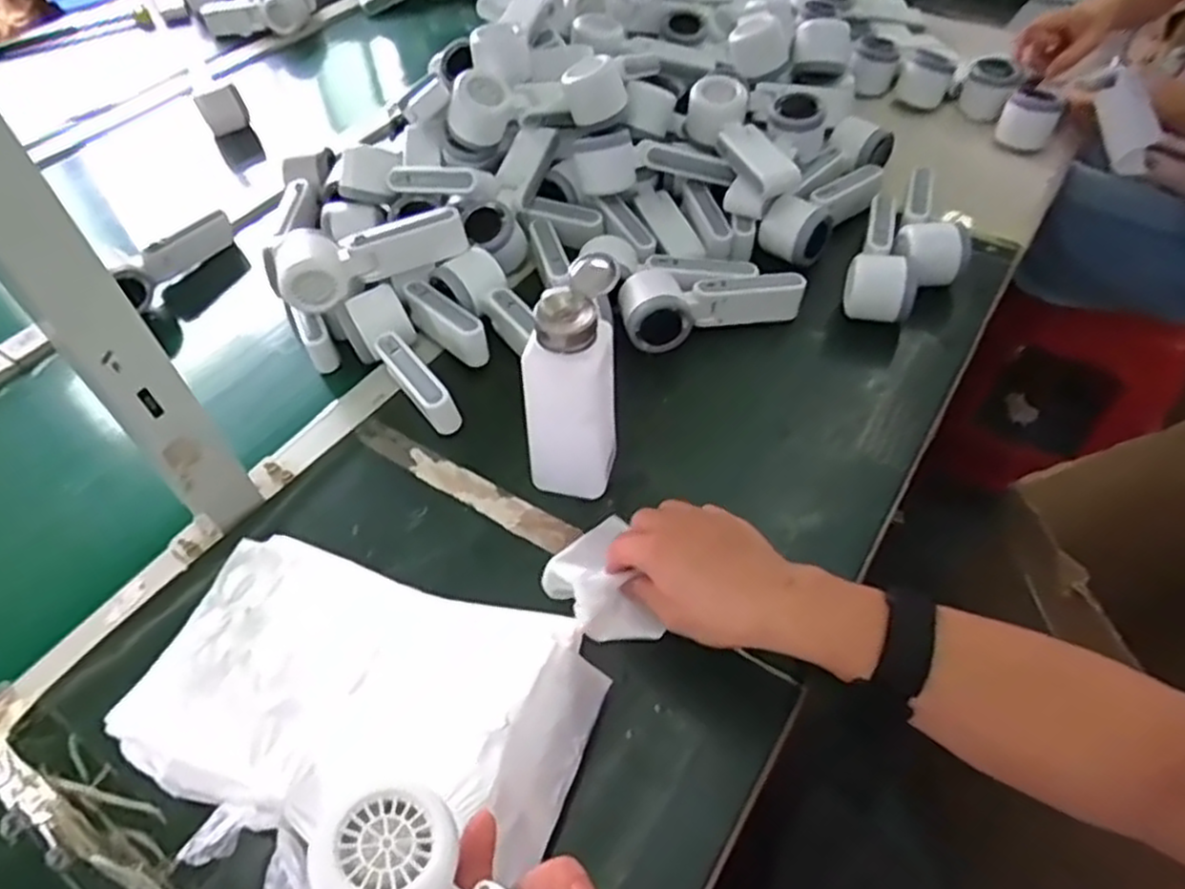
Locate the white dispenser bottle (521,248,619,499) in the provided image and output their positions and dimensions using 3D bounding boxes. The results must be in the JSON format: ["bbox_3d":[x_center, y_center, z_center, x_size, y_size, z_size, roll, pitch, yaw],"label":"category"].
[{"bbox_3d":[-0.015,-0.038,0.531,0.065,0.178,0.063,0,50,3],"label":"white dispenser bottle"}]

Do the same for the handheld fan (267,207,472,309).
[{"bbox_3d":[-0.200,-0.175,0.677,0.170,0.049,0.068,-16,51,-10],"label":"handheld fan"}]

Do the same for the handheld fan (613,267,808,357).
[{"bbox_3d":[0.106,-0.138,0.692,0.177,0.050,0.073,-16,51,-10],"label":"handheld fan"}]

